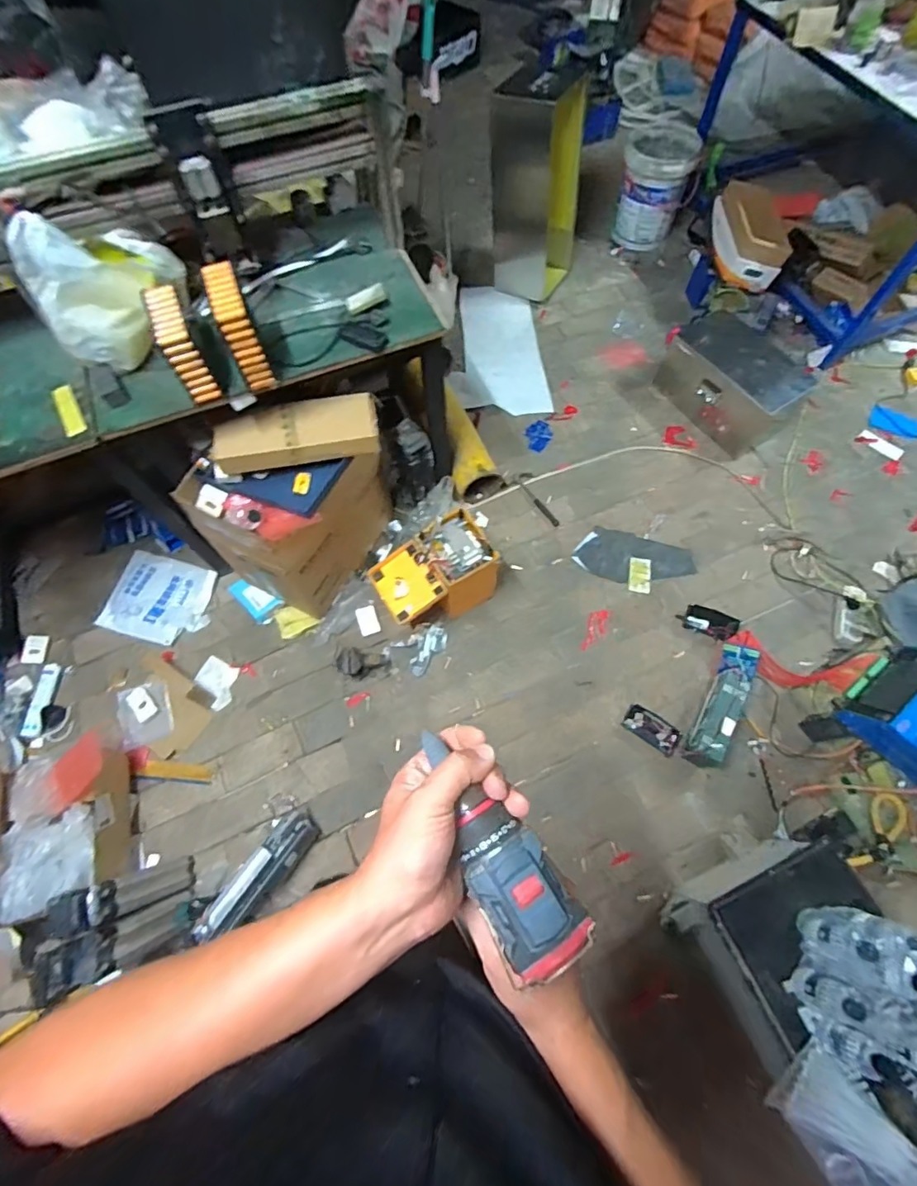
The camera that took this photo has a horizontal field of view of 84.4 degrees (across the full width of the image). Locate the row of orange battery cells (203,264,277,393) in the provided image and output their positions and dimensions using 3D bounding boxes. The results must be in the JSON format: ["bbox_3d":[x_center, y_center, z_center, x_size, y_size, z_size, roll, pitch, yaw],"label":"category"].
[{"bbox_3d":[-0.441,-0.534,1.035,0.054,0.189,0.159,-19,68,-7],"label":"row of orange battery cells"}]

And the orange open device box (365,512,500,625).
[{"bbox_3d":[-0.071,-0.051,1.522,0.339,0.268,0.199,-28,69,-10],"label":"orange open device box"}]

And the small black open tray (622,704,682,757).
[{"bbox_3d":[0.554,0.390,1.445,0.155,0.016,0.084,36,72,15],"label":"small black open tray"}]

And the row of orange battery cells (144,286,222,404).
[{"bbox_3d":[-0.562,-0.504,1.039,0.060,0.167,0.164,-24,69,-9],"label":"row of orange battery cells"}]

